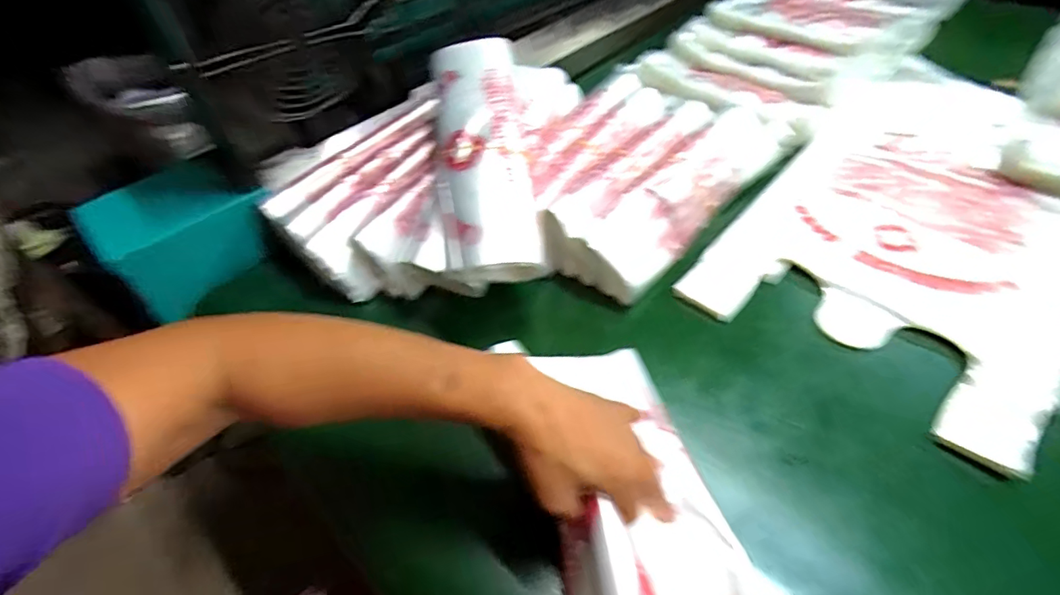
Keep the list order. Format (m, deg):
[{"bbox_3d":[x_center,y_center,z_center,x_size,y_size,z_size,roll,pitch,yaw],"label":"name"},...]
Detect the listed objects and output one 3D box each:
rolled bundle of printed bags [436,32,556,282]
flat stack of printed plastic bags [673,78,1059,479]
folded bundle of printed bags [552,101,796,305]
[{"bbox_3d":[-0.050,-0.157,0.517,0.099,0.078,0.305,-7,72,-3],"label":"rolled bundle of printed bags"},{"bbox_3d":[0.433,-0.088,0.533,0.310,0.030,0.492,38,65,23],"label":"flat stack of printed plastic bags"},{"bbox_3d":[0.183,-0.135,0.562,0.358,0.052,0.115,-37,63,-21],"label":"folded bundle of printed bags"}]

